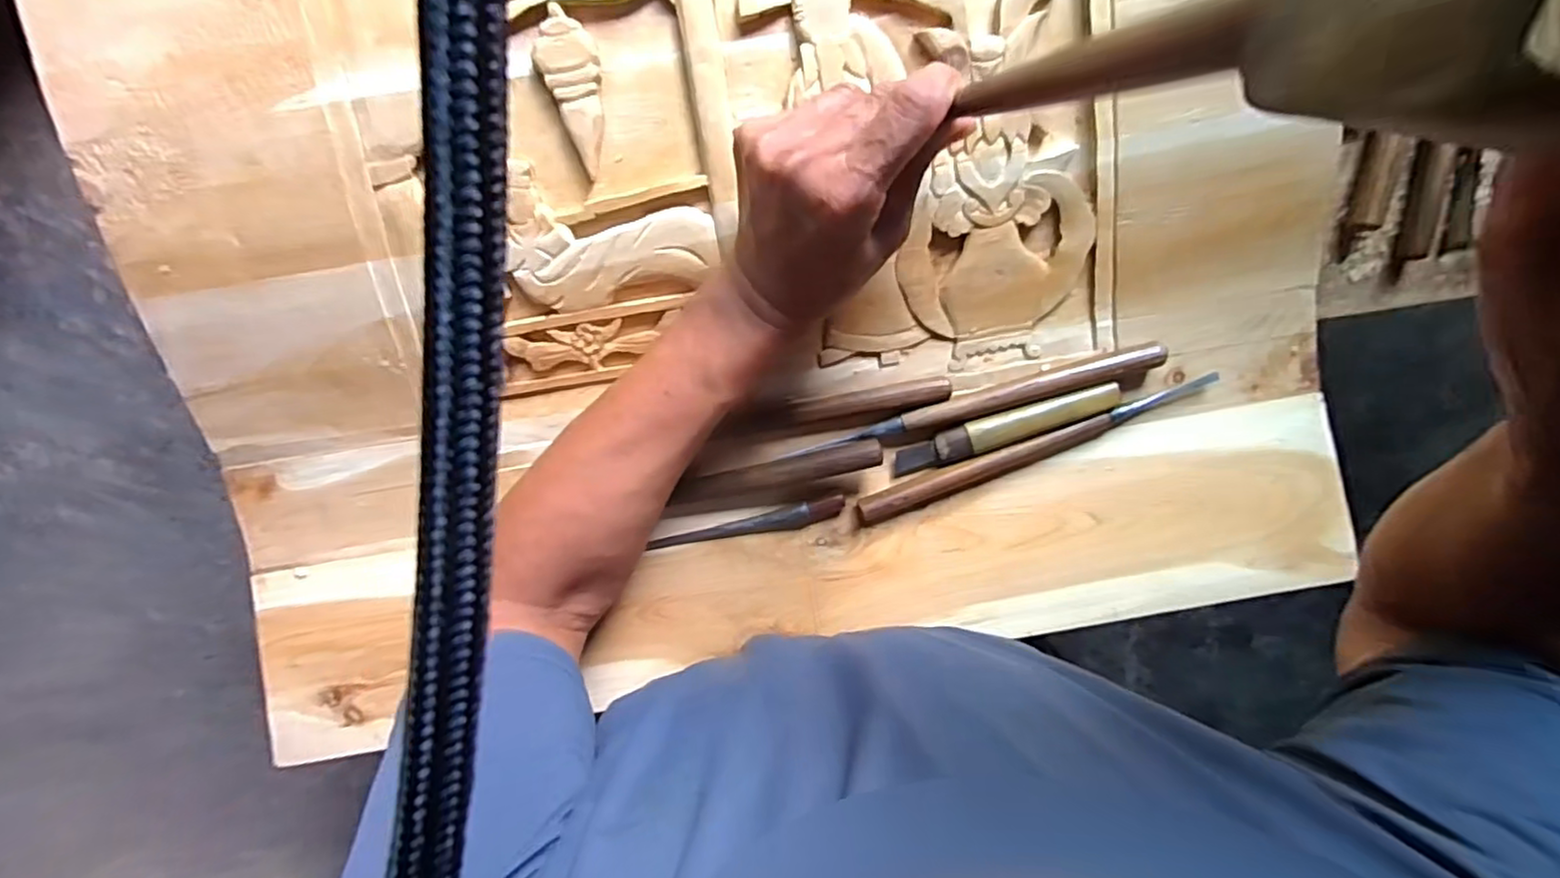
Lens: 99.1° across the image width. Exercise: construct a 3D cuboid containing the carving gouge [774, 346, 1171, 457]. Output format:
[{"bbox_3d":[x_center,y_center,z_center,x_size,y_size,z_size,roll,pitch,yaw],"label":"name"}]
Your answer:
[{"bbox_3d":[0.125,-0.022,0.423,0.242,0.014,0.014,-15,99,1],"label":"carving gouge"}]

